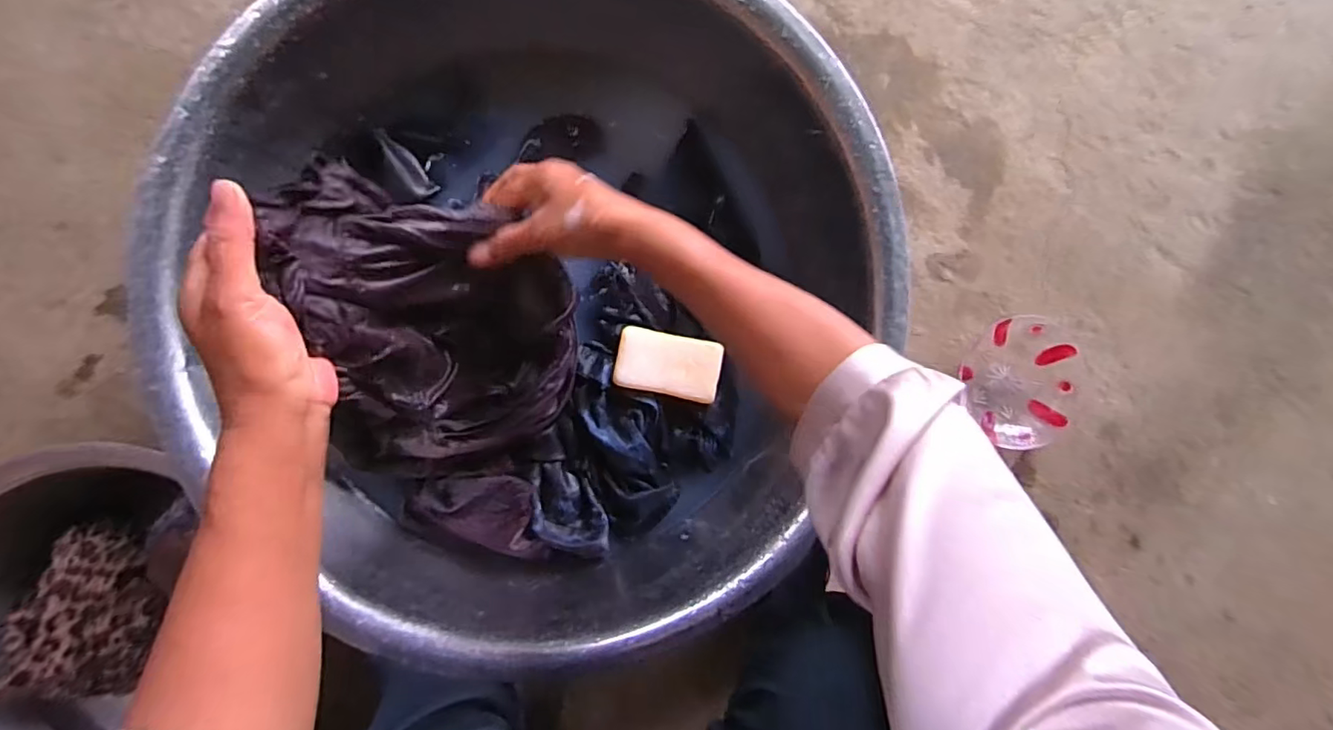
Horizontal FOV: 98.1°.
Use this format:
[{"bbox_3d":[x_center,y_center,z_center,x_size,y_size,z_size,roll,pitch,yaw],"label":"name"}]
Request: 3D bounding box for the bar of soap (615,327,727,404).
[{"bbox_3d":[0.002,0.000,0.598,0.106,0.020,0.062,11,89,-2],"label":"bar of soap"}]

